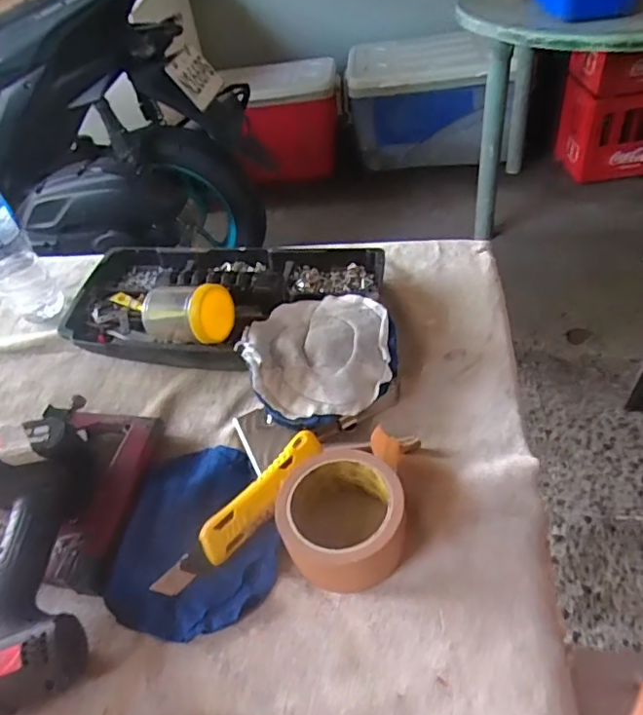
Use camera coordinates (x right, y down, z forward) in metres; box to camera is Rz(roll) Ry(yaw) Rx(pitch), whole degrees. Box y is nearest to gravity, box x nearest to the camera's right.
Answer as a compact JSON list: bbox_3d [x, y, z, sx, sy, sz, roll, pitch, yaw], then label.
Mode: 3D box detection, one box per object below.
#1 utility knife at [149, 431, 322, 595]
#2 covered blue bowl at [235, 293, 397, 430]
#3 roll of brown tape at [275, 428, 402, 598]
[{"bbox_3d":[-0.063,0.127,0.458,0.031,0.016,0.169,33,70,34],"label":"utility knife"},{"bbox_3d":[0.000,0.004,0.564,0.145,0.065,0.151,-4,44,3],"label":"covered blue bowl"},{"bbox_3d":[0.019,0.113,0.446,0.102,0.052,0.125,-2,44,5],"label":"roll of brown tape"}]

